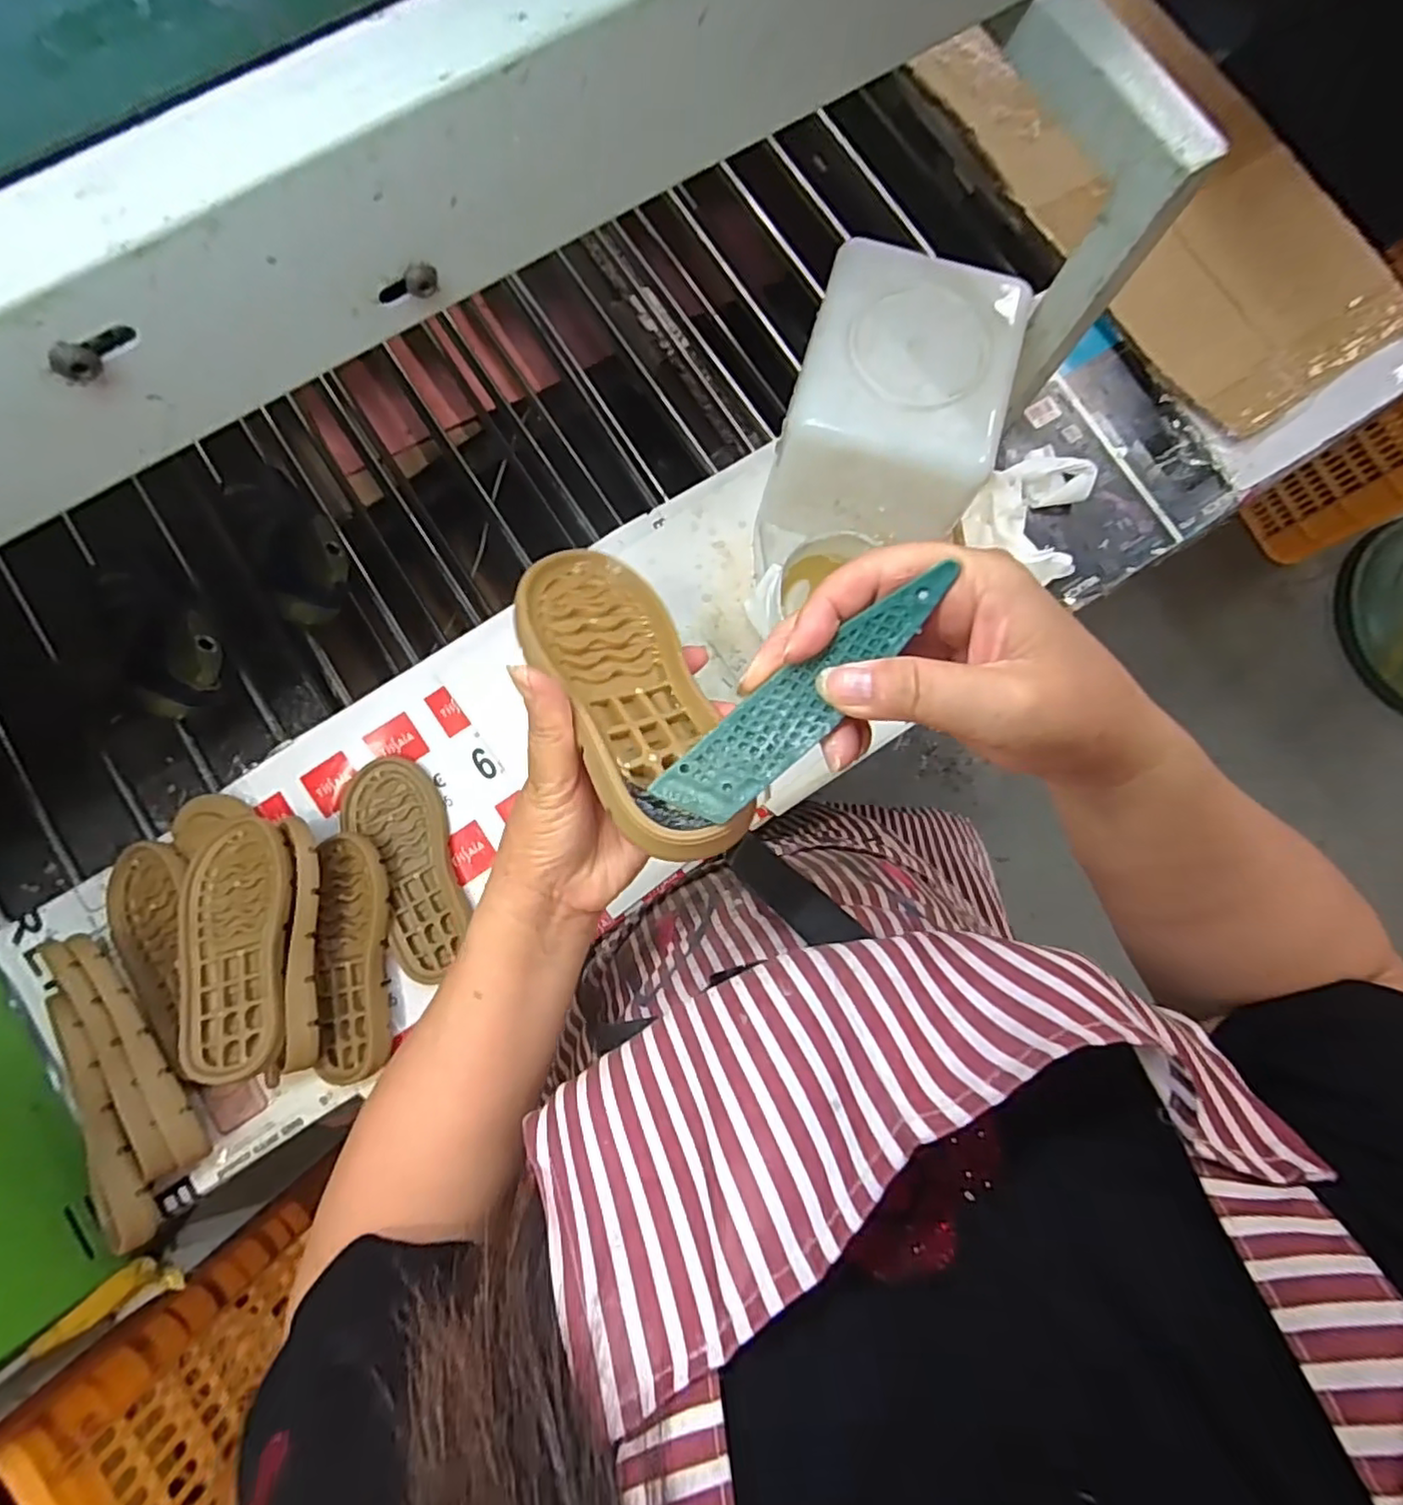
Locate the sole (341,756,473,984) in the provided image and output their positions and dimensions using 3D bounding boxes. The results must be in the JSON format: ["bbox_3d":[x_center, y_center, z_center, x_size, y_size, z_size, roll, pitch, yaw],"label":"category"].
[{"bbox_3d":[-0.224,0.086,0.508,0.069,0.014,0.165,-18,83,-5],"label":"sole"}]

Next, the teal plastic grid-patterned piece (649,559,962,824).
[{"bbox_3d":[0.034,-0.016,0.226,0.116,0.004,0.028,-42,85,18],"label":"teal plastic grid-patterned piece"}]

